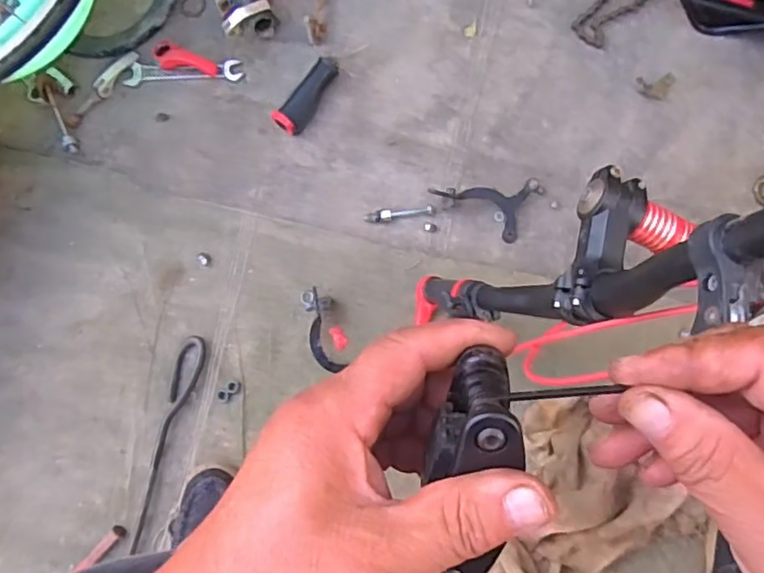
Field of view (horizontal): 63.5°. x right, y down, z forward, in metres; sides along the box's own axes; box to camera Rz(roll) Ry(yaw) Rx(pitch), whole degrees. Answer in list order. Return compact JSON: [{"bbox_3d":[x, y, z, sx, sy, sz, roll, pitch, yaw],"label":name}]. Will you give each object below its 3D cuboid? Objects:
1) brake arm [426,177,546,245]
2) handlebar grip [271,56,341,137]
[{"bbox_3d":[0.124,-0.113,0.716,0.110,0.021,0.079,32,86,9],"label":"brake arm"},{"bbox_3d":[-0.089,-0.233,0.754,0.036,0.026,0.104,36,87,9],"label":"handlebar grip"}]

